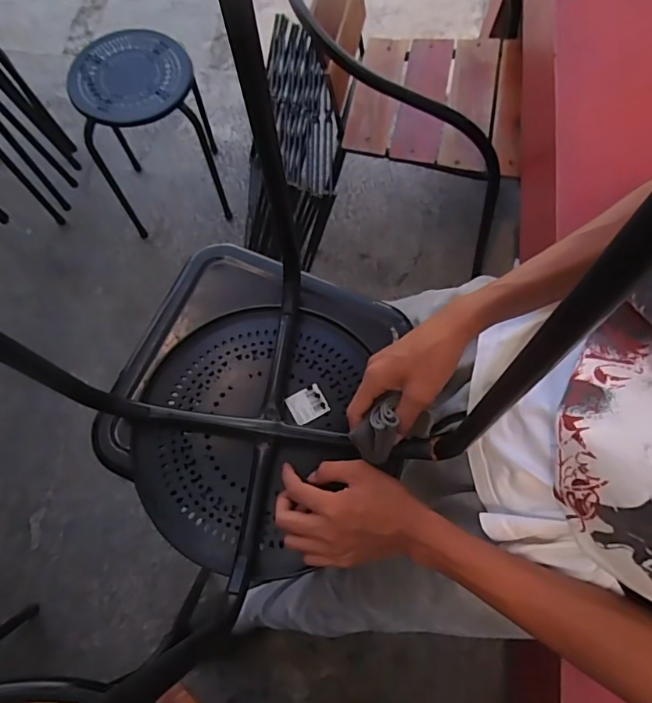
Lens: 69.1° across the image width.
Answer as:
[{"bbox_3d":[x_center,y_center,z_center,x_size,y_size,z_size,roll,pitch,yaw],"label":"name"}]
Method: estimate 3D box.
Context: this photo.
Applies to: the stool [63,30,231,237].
[{"bbox_3d":[-0.448,-0.579,1.277,0.300,0.393,0.277,-9,71,-5],"label":"stool"}]

